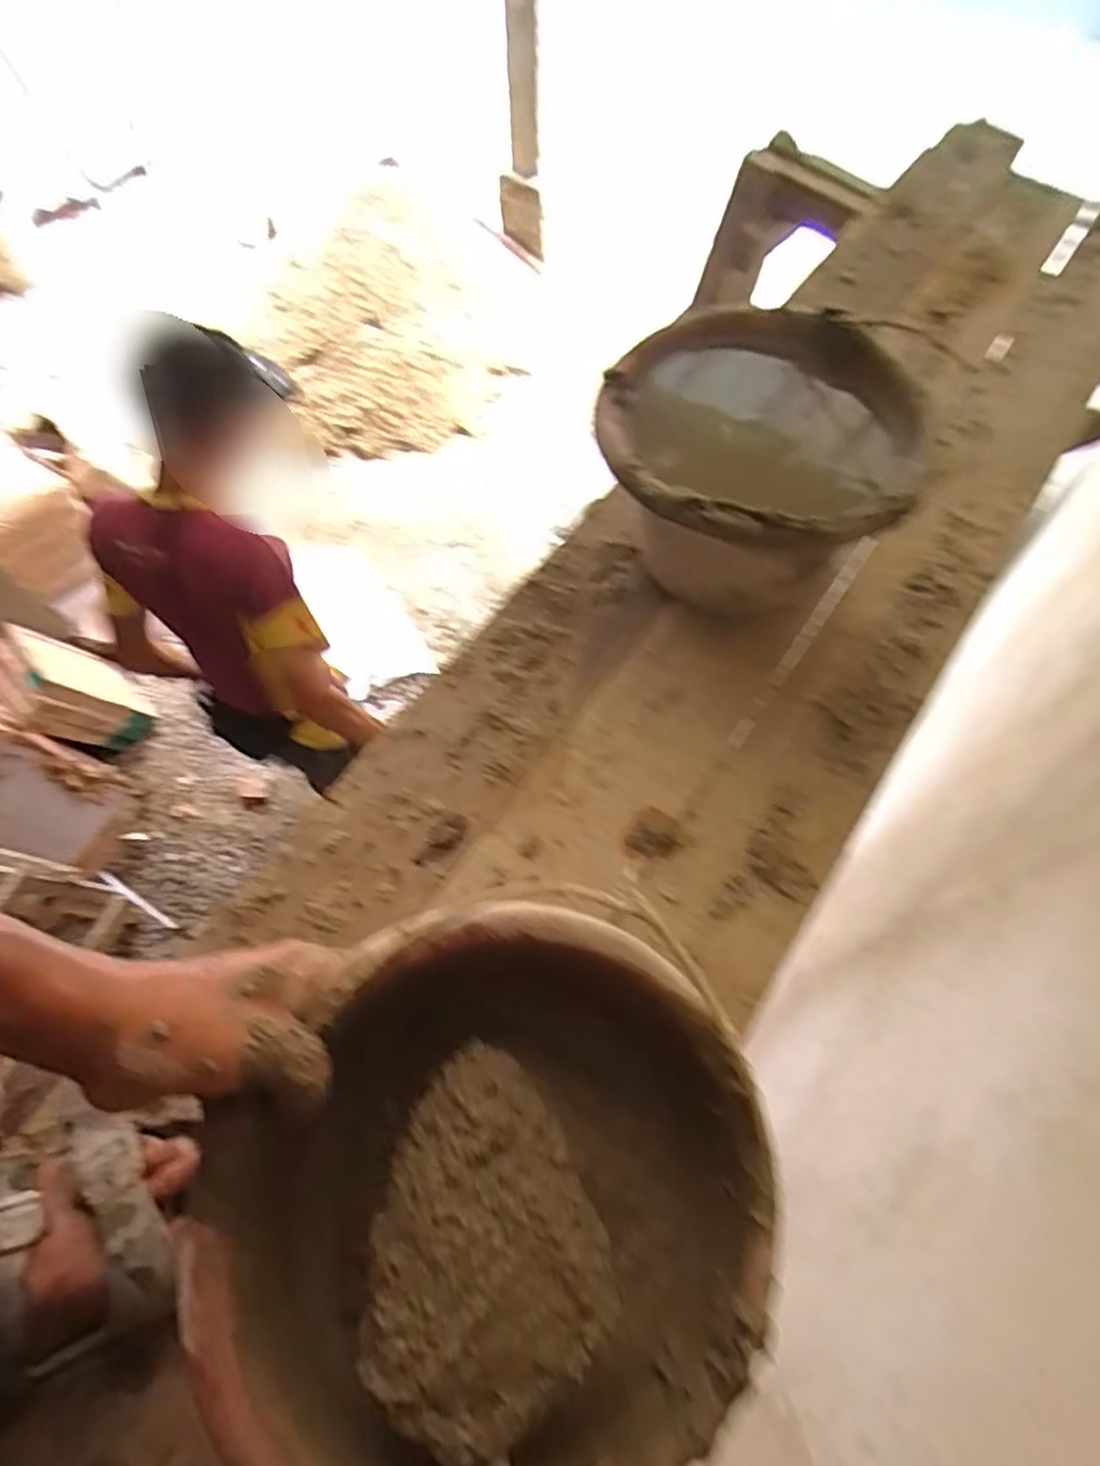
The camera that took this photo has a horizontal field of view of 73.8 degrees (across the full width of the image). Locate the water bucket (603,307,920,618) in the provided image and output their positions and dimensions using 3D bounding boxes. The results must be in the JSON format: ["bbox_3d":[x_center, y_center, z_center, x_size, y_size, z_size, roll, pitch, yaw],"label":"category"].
[{"bbox_3d":[0.156,-0.201,0.607,0.225,0.163,0.235,-1,61,1],"label":"water bucket"}]

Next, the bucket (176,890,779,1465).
[{"bbox_3d":[-0.029,0.216,0.351,0.245,0.114,0.245,3,71,-8],"label":"bucket"}]

